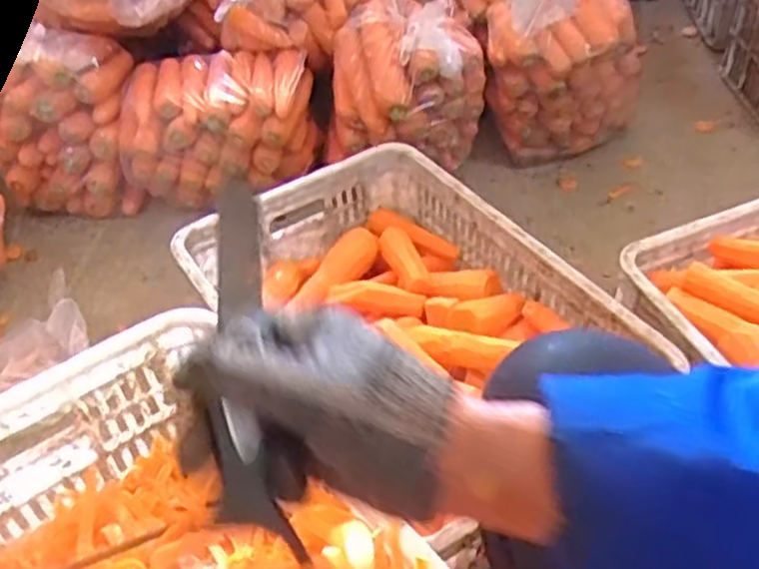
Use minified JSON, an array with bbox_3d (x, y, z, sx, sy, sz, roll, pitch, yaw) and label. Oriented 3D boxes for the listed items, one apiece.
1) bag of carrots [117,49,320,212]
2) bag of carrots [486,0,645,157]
[{"bbox_3d":[-0.287,-0.282,1.370,0.331,0.184,0.227,7,45,11],"label":"bag of carrots"},{"bbox_3d":[0.332,-0.398,1.373,0.272,0.295,0.209,1,44,5],"label":"bag of carrots"}]

